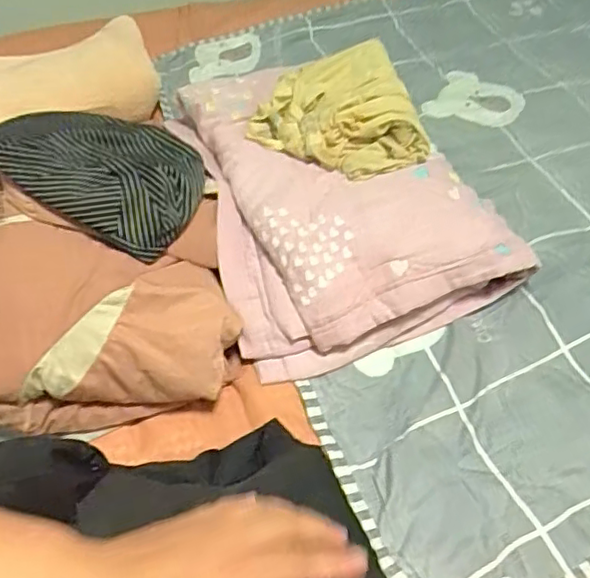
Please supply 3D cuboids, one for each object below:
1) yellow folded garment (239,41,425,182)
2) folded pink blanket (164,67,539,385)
[{"bbox_3d":[0.041,-0.235,0.794,0.206,0.045,0.230,-13,54,-11],"label":"yellow folded garment"},{"bbox_3d":[0.033,-0.128,0.805,0.339,0.114,0.443,-19,56,-16],"label":"folded pink blanket"}]

